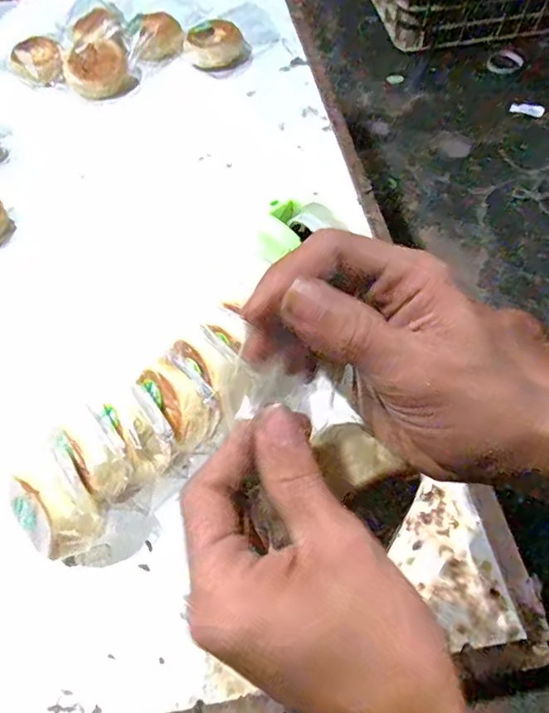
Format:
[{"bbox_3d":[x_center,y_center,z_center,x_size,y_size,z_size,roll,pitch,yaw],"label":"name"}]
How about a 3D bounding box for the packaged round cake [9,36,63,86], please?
[{"bbox_3d":[-0.373,-0.459,0.791,0.082,0.042,0.071,-22,60,-11],"label":"packaged round cake"}]

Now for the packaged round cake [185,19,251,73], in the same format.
[{"bbox_3d":[-0.093,-0.509,0.813,0.104,0.045,0.101,-1,59,2],"label":"packaged round cake"}]

